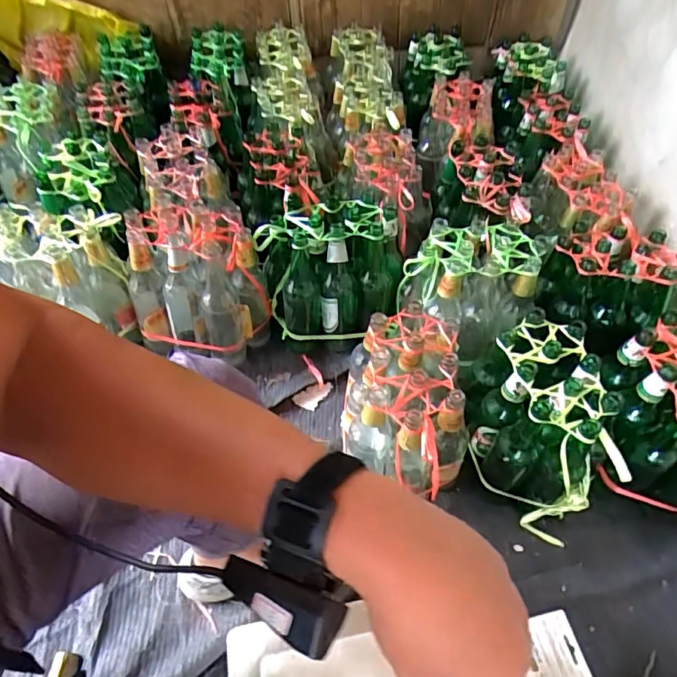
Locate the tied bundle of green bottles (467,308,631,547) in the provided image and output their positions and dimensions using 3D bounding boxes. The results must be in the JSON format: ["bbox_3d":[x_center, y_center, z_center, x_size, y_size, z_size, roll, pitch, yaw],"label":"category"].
[{"bbox_3d":[0.320,0.141,0.823,0.213,0.241,0.253,14,53,9],"label":"tied bundle of green bottles"}]

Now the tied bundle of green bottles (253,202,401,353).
[{"bbox_3d":[-0.013,-0.110,0.967,0.252,0.224,0.175,-4,53,-5],"label":"tied bundle of green bottles"}]

